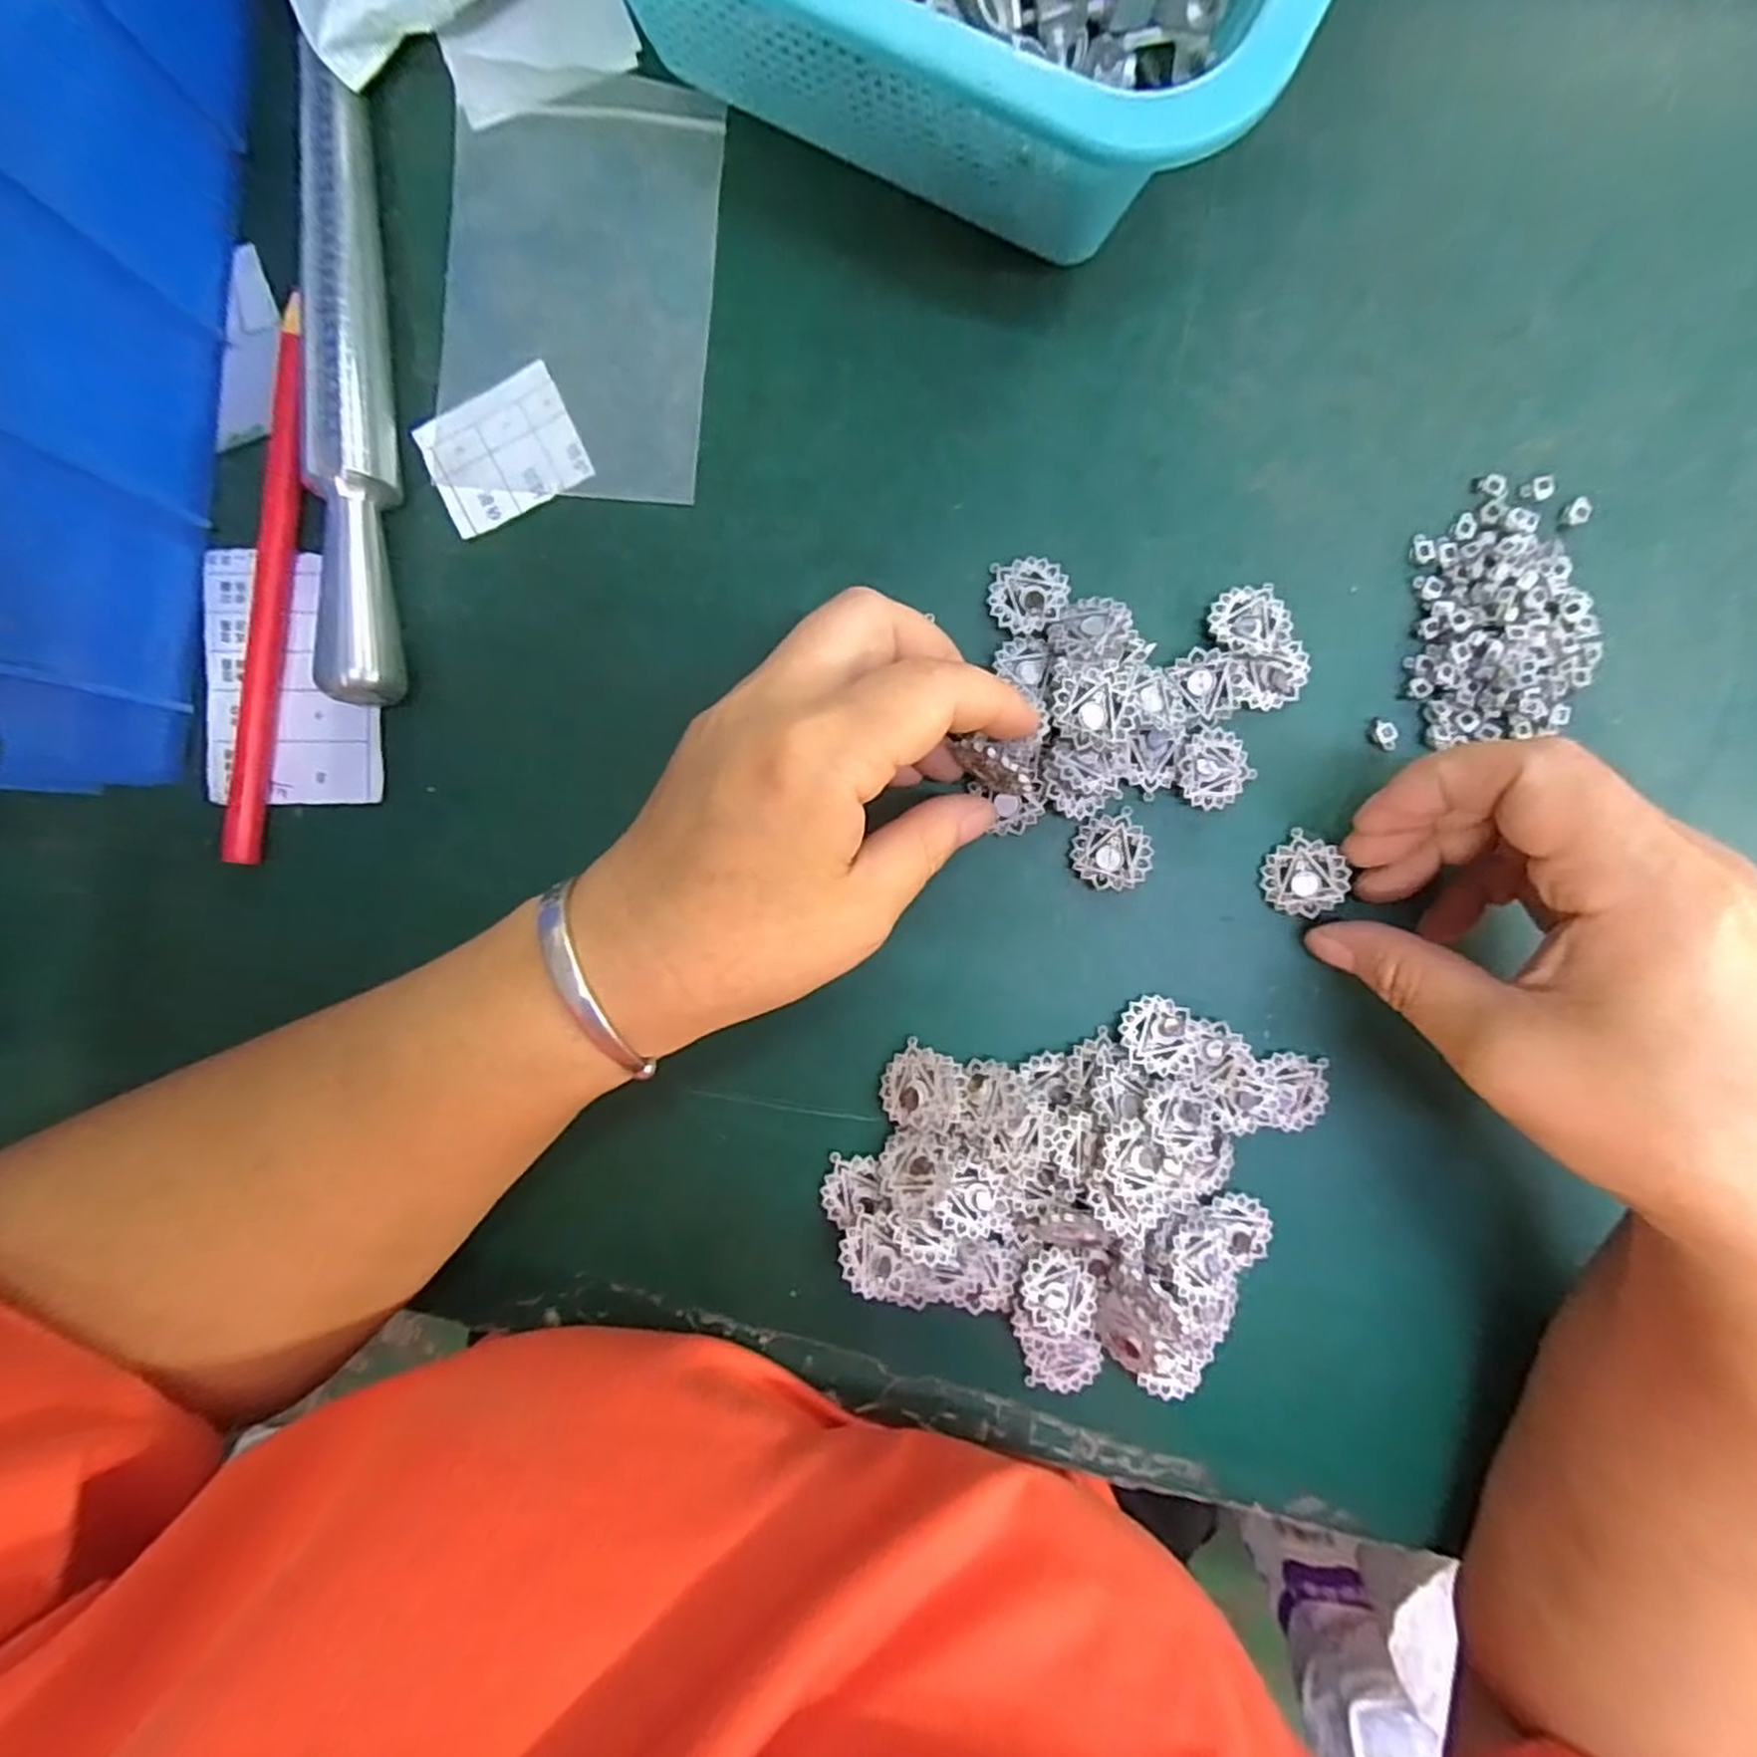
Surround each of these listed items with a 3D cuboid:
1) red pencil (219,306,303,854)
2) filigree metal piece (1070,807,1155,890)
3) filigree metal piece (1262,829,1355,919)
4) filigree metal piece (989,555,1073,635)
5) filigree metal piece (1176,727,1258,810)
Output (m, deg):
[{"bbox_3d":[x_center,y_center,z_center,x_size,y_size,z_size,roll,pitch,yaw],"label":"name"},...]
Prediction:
[{"bbox_3d":[-0.182,-0.084,0.223,0.010,0.014,0.159,10,92,0],"label":"red pencil"},{"bbox_3d":[0.071,-0.008,0.226,0.023,0.006,0.021,0,92,1],"label":"filigree metal piece"},{"bbox_3d":[0.128,0.000,0.224,0.022,0.004,0.022,32,97,17],"label":"filigree metal piece"},{"bbox_3d":[0.045,-0.086,0.224,0.022,0.005,0.022,0,92,1],"label":"filigree metal piece"},{"bbox_3d":[0.101,-0.033,0.224,0.021,0.005,0.022,0,92,1],"label":"filigree metal piece"}]

